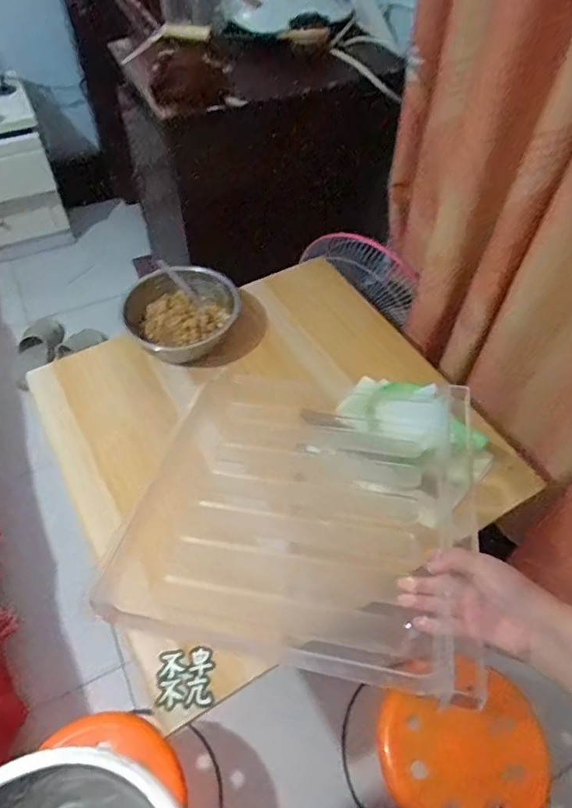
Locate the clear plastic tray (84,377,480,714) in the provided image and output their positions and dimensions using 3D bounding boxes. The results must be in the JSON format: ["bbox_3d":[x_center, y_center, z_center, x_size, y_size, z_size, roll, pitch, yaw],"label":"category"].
[{"bbox_3d":[0.016,0.101,0.635,0.388,0.069,0.421,5,43,14],"label":"clear plastic tray"}]

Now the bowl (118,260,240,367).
[{"bbox_3d":[-0.214,-0.187,1.060,0.199,0.073,0.214,2,52,-2],"label":"bowl"}]

